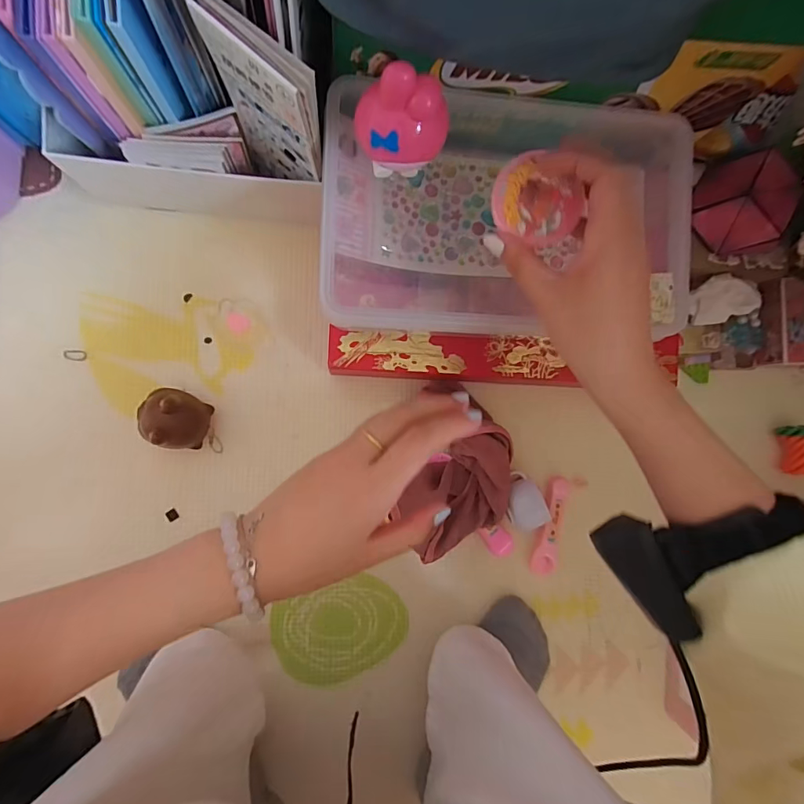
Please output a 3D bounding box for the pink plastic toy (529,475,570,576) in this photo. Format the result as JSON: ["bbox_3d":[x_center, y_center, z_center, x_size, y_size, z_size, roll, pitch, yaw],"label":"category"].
[{"bbox_3d":[0.156,0.131,0.465,0.033,0.008,0.104,13,88,-7],"label":"pink plastic toy"}]

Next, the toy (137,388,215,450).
[{"bbox_3d":[-0.207,0.014,0.403,0.056,0.048,0.048,24,87,-6],"label":"toy"}]

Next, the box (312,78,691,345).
[{"bbox_3d":[0.081,-0.146,0.357,0.276,0.073,0.169,1,89,-7],"label":"box"}]

